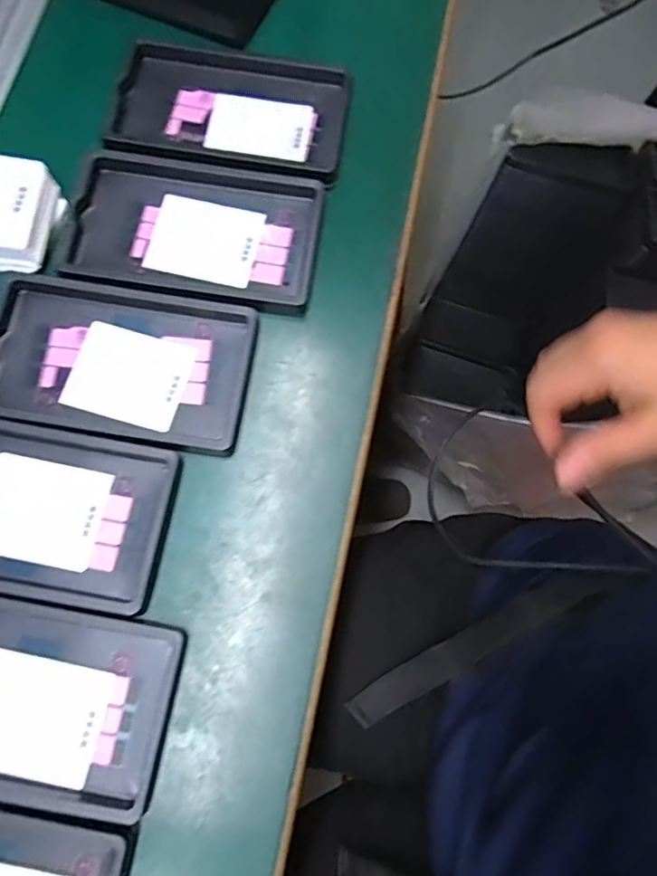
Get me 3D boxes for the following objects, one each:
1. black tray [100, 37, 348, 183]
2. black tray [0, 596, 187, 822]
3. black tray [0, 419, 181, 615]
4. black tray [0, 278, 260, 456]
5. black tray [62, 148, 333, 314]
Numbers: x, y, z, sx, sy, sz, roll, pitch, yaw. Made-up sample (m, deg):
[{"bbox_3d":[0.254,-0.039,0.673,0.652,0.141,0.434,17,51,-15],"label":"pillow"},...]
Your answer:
[{"bbox_3d":[-0.066,-0.228,0.394,0.155,0.017,0.098,9,75,2],"label":"black tray"},{"bbox_3d":[-0.159,0.133,0.294,0.153,0.020,0.089,10,75,2],"label":"black tray"},{"bbox_3d":[-0.170,0.039,0.317,0.154,0.019,0.089,9,75,2],"label":"black tray"},{"bbox_3d":[-0.126,-0.046,0.343,0.155,0.017,0.094,9,75,2],"label":"black tray"},{"bbox_3d":[-0.085,-0.136,0.370,0.154,0.016,0.093,10,75,3],"label":"black tray"}]

